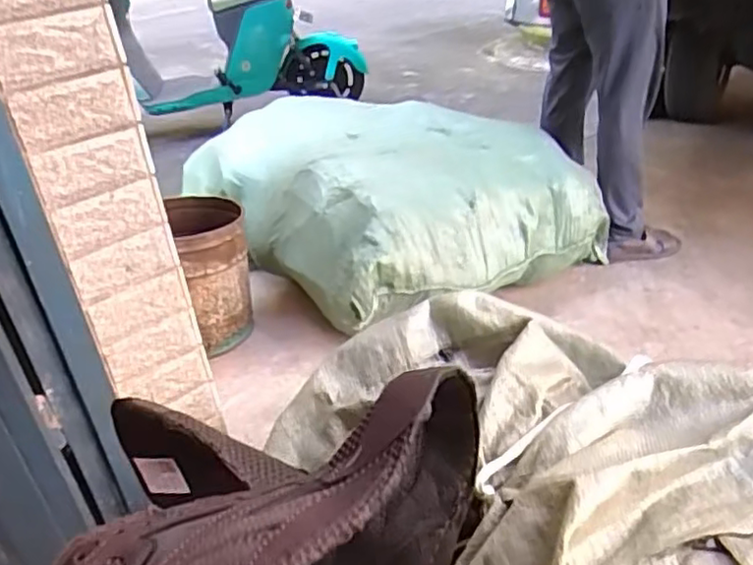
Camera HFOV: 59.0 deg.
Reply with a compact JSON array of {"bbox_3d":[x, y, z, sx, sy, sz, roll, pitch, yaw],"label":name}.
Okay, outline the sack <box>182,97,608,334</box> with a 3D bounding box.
[{"bbox_3d":[-0.013,-0.247,1.809,0.790,0.323,0.957,-29,39,-33],"label":"sack"}]

